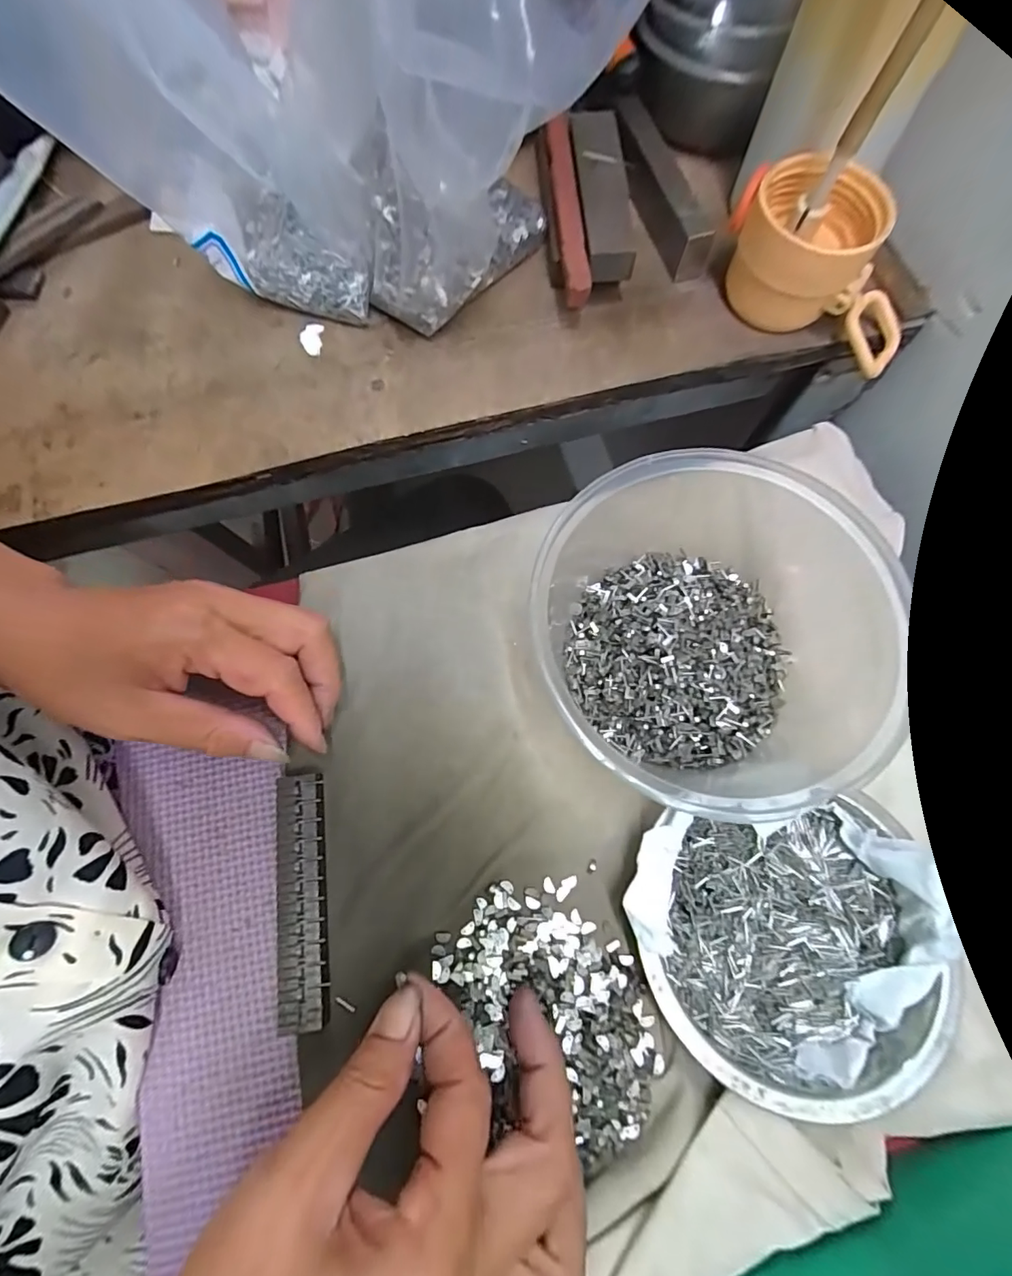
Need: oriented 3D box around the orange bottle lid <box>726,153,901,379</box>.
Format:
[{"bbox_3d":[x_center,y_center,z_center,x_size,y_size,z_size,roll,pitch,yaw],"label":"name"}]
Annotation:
[{"bbox_3d":[0.165,-0.192,0.252,0.104,0.053,0.063,14,77,3],"label":"orange bottle lid"}]

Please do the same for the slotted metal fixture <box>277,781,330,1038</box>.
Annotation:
[{"bbox_3d":[-0.087,0.109,0.210,0.021,0.008,0.097,-6,77,-2],"label":"slotted metal fixture"}]

